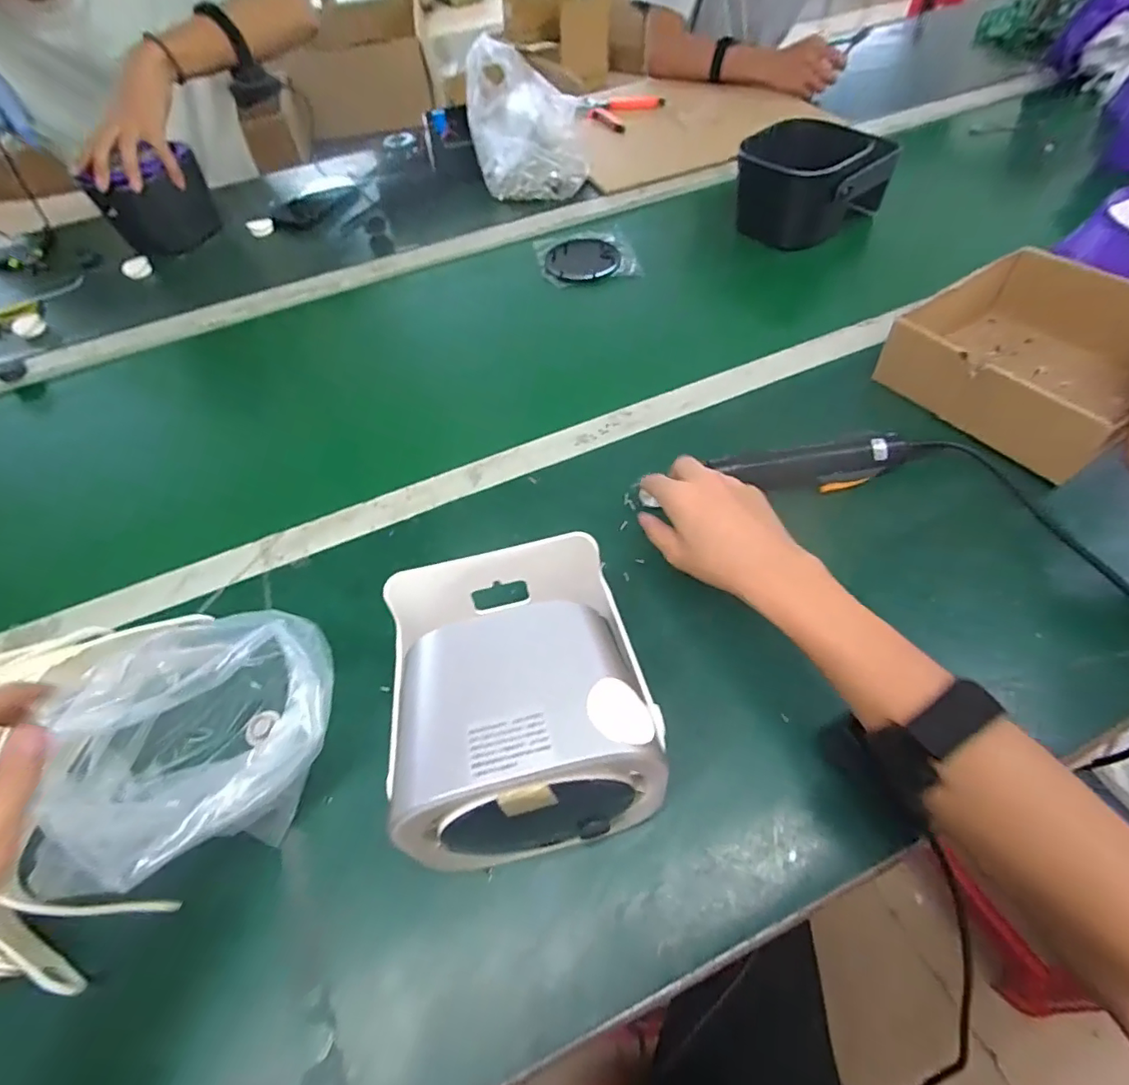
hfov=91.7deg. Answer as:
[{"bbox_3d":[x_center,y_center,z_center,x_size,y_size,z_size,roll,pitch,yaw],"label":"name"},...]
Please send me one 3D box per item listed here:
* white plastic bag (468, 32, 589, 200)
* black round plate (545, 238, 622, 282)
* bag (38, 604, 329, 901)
[{"bbox_3d":[-0.057,-0.654,0.841,0.172,0.154,0.186,-6,55,1],"label":"white plastic bag"},{"bbox_3d":[0.027,-0.395,0.765,0.100,0.016,0.088,3,56,7],"label":"black round plate"},{"bbox_3d":[-0.241,0.136,0.356,0.178,0.095,0.145,-3,55,3],"label":"bag"}]

